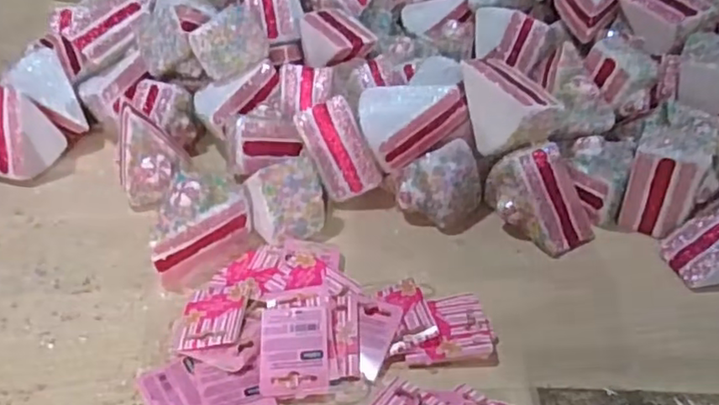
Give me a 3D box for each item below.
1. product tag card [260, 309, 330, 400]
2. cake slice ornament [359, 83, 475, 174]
[{"bbox_3d":[-0.044,0.100,0.434,0.045,0.005,0.060,-3,64,0],"label":"product tag card"},{"bbox_3d":[0.048,-0.080,0.566,0.095,0.055,0.068,-28,58,5],"label":"cake slice ornament"}]

